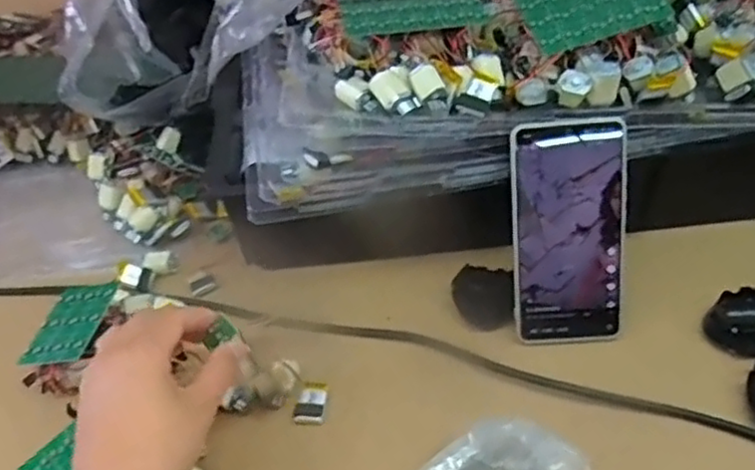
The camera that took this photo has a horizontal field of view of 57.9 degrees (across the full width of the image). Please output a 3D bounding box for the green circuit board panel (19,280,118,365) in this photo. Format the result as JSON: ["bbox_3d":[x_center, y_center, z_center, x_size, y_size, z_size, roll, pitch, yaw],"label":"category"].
[{"bbox_3d":[-0.231,0.067,0.515,0.054,0.006,0.074,-12,40,8],"label":"green circuit board panel"}]

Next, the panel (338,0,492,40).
[{"bbox_3d":[0.023,-0.196,0.553,0.111,0.008,0.140,-8,40,-6],"label":"panel"}]

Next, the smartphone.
[{"bbox_3d":[0.140,0.000,0.496,0.083,0.166,0.010,-4,18,4],"label":"smartphone"}]

